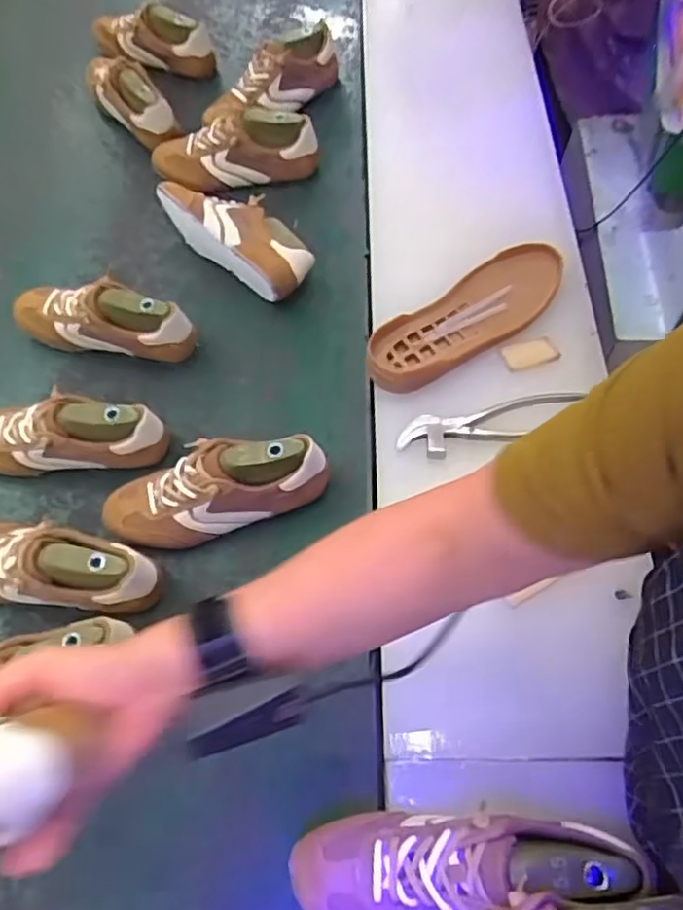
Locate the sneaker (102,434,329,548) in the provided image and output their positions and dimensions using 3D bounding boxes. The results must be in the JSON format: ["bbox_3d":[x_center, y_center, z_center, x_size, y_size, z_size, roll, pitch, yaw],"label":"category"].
[{"bbox_3d":[-0.132,0.035,0.663,0.232,0.086,0.075,-12,60,-3],"label":"sneaker"}]

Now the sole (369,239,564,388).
[{"bbox_3d":[0.139,-0.154,0.705,0.252,0.027,0.086,-36,64,-15],"label":"sole"}]

